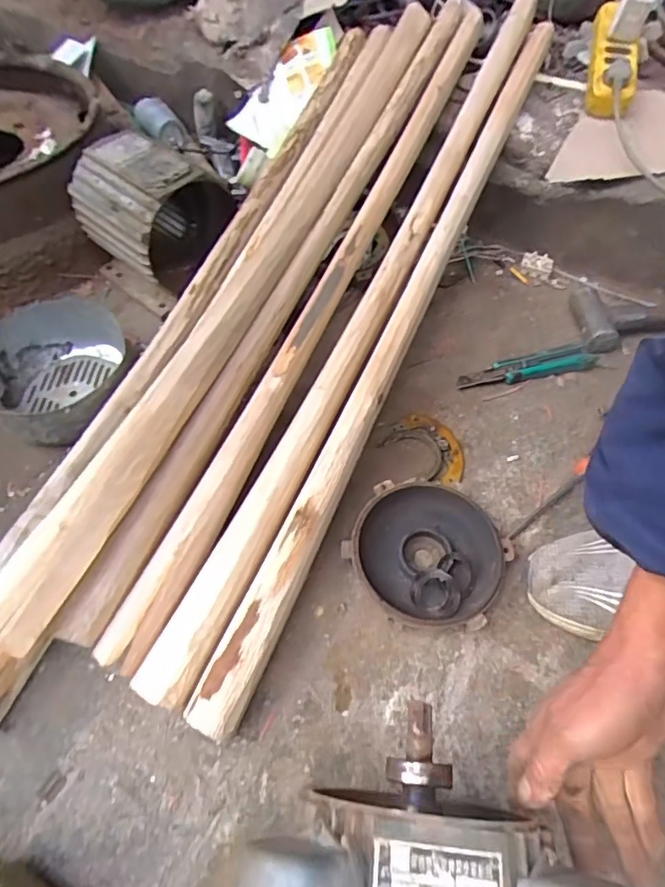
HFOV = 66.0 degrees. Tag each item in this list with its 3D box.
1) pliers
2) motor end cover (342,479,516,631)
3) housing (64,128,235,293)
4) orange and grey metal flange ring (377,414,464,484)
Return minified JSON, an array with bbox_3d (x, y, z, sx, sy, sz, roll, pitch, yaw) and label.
[{"bbox_3d":[0.253,-0.101,0.664,0.188,0.024,0.034,-11,59,-8],"label":"pliers"},{"bbox_3d":[0.099,0.108,0.528,0.147,0.033,0.160,29,63,16],"label":"motor end cover"},{"bbox_3d":[-0.251,-0.322,0.722,0.173,0.161,0.152,38,66,20],"label":"housing"},{"bbox_3d":[0.116,0.005,0.607,0.070,0.004,0.097,-39,67,-21],"label":"orange and grey metal flange ring"}]

